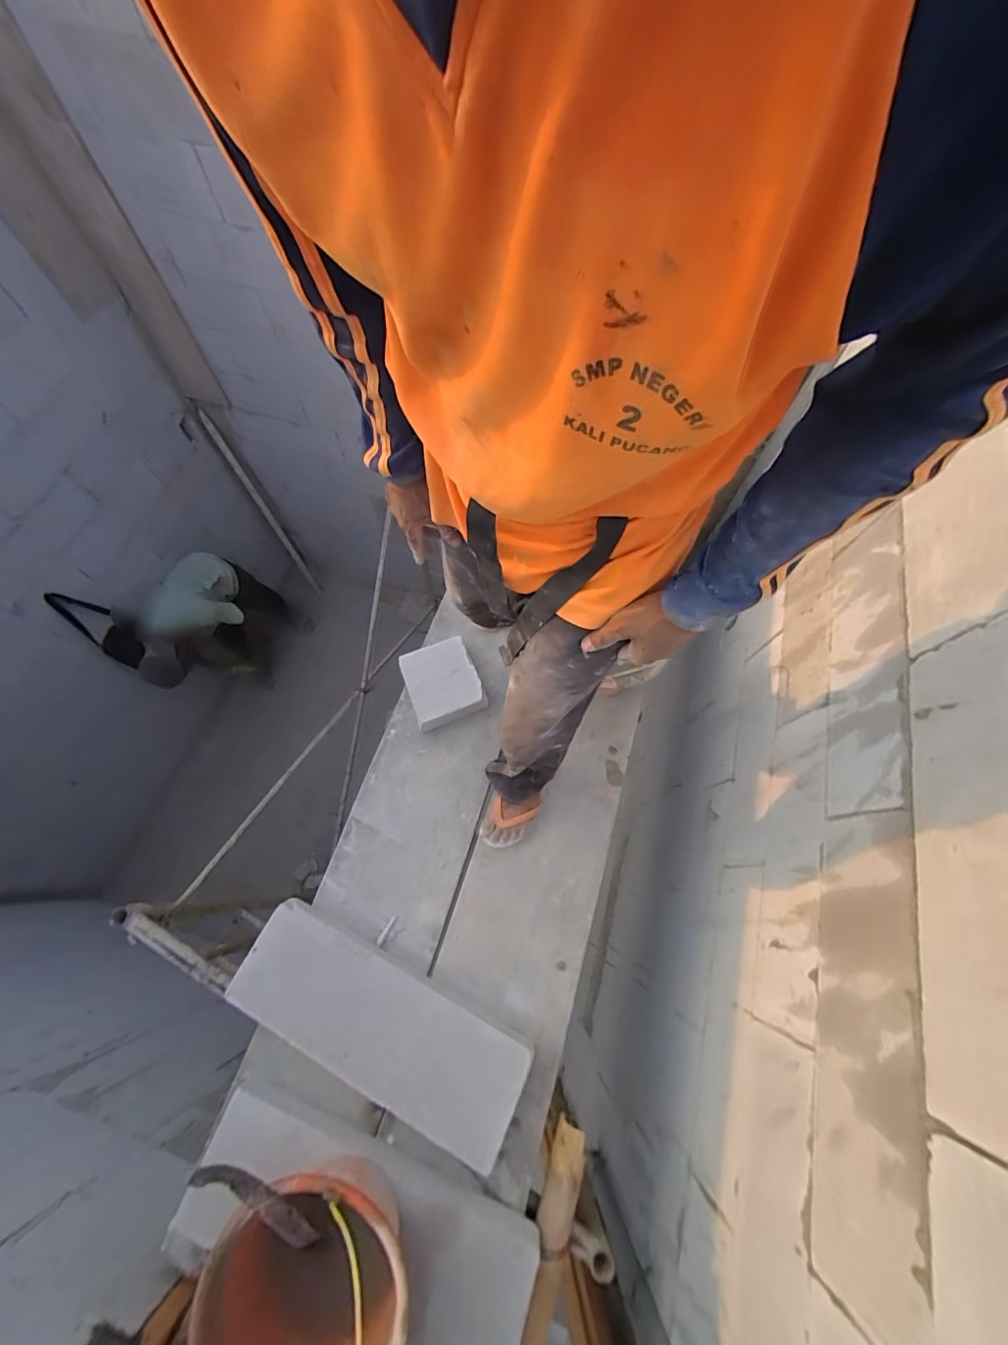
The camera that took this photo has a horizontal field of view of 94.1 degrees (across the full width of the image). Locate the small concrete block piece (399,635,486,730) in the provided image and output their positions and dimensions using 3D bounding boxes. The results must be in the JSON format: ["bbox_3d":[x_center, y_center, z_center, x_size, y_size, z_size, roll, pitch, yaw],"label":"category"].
[{"bbox_3d":[-0.164,0.026,1.261,0.194,0.079,0.208,-19,68,-8],"label":"small concrete block piece"}]

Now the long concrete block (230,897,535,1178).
[{"bbox_3d":[-0.255,0.694,0.950,0.612,0.105,0.207,25,69,10],"label":"long concrete block"}]

